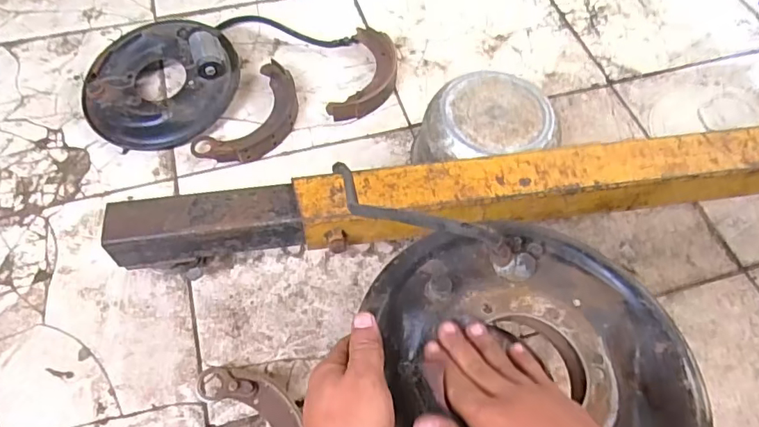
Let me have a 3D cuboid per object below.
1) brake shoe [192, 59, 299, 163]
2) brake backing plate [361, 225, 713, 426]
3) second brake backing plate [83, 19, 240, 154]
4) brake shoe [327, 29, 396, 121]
[{"bbox_3d":[-0.209,-0.161,0.911,0.115,0.034,0.216,29,64,13],"label":"brake shoe"},{"bbox_3d":[0.123,0.120,0.407,0.242,0.054,0.253,1,61,-1],"label":"brake backing plate"},{"bbox_3d":[-0.381,-0.229,0.922,0.264,0.080,0.239,-5,62,-5],"label":"second brake backing plate"},{"bbox_3d":[-0.018,-0.251,0.963,0.094,0.029,0.218,13,62,5],"label":"brake shoe"}]

